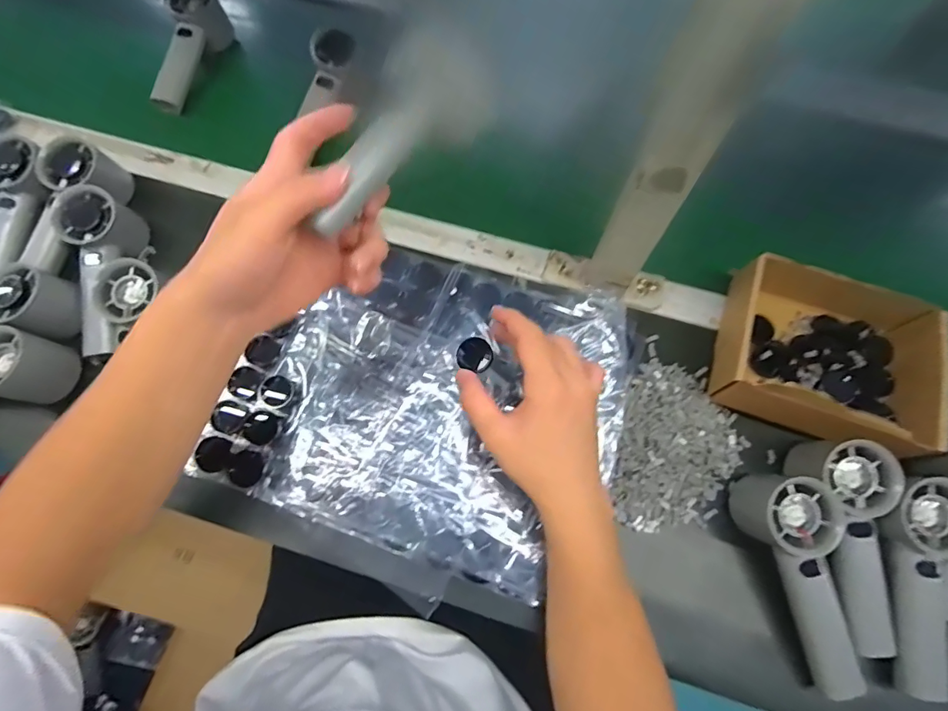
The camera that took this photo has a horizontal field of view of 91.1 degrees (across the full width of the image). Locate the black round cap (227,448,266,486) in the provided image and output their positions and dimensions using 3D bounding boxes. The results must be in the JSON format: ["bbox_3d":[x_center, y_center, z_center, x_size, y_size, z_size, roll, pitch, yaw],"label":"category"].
[{"bbox_3d":[-0.193,0.096,0.395,0.032,0.007,0.027,-41,74,-16],"label":"black round cap"}]

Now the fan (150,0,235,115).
[{"bbox_3d":[-0.350,-0.364,0.562,0.047,0.057,0.155,17,85,6],"label":"fan"}]

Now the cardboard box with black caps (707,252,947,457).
[{"bbox_3d":[0.312,-0.005,0.410,0.164,0.067,0.152,17,68,6],"label":"cardboard box with black caps"}]

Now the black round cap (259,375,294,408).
[{"bbox_3d":[-0.172,0.033,0.409,0.027,0.011,0.027,1,67,-1],"label":"black round cap"}]

